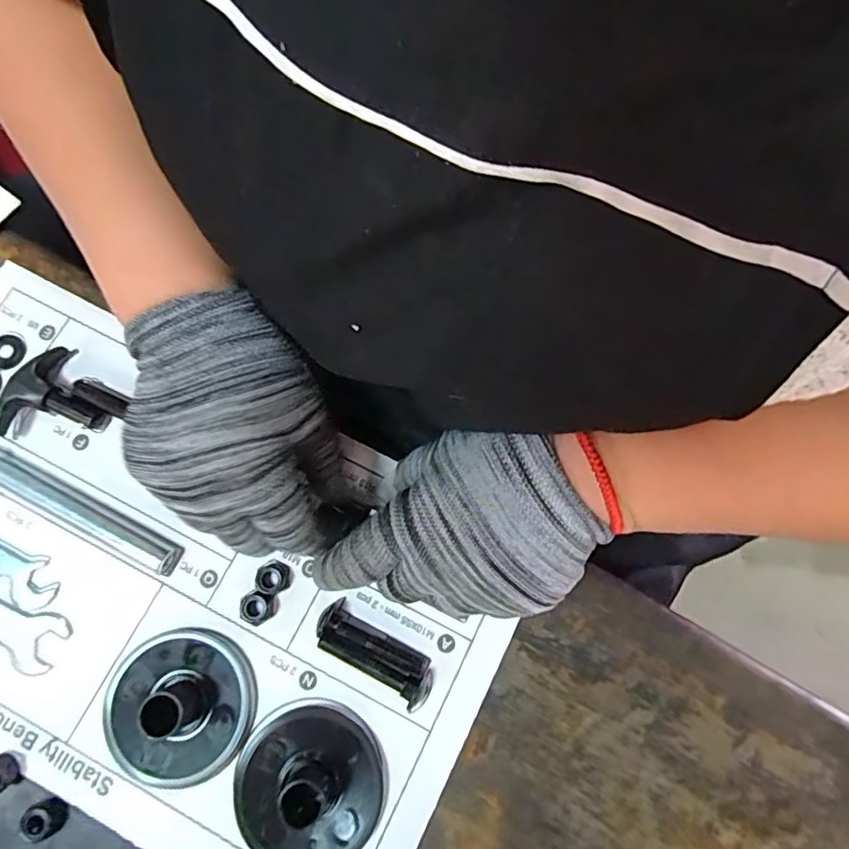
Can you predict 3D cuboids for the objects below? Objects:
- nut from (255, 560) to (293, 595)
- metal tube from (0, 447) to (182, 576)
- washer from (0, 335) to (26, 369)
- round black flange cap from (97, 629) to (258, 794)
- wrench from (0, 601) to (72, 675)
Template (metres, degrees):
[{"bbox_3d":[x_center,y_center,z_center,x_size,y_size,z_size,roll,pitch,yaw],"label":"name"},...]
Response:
[{"bbox_3d":[-0.082,0.083,0.309,0.018,0.006,0.016,-20,77,-6],"label":"nut"},{"bbox_3d":[-0.213,0.035,0.316,0.173,0.013,0.015,27,77,6],"label":"metal tube"},{"bbox_3d":[-0.249,-0.044,0.340,0.021,0.004,0.020,37,78,8],"label":"washer"},{"bbox_3d":[-0.125,0.142,0.284,0.074,0.022,0.070,0,75,-1],"label":"round black flange cap"},{"bbox_3d":[-0.236,0.100,0.305,0.096,0.004,0.030,24,76,5],"label":"wrench"}]

